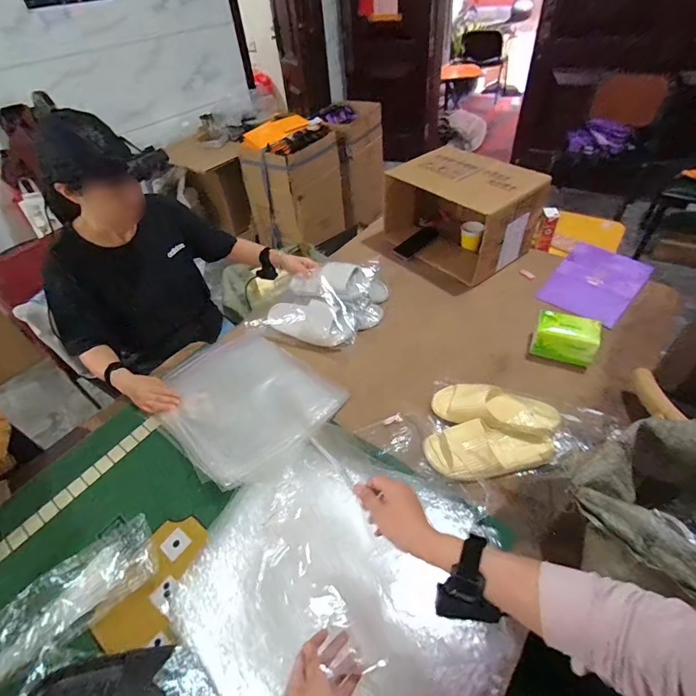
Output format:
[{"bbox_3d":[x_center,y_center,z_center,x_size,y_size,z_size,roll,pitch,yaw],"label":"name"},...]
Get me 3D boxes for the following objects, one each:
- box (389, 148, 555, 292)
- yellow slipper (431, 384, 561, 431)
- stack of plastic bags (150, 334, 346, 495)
[{"bbox_3d":[0.341,-0.444,1.220,0.264,0.252,0.441,-31,50,-23],"label":"box"},{"bbox_3d":[0.299,0.117,0.802,0.246,0.051,0.082,5,43,35],"label":"yellow slipper"},{"bbox_3d":[-0.258,0.112,0.912,0.429,0.041,0.343,28,54,30],"label":"stack of plastic bags"}]

